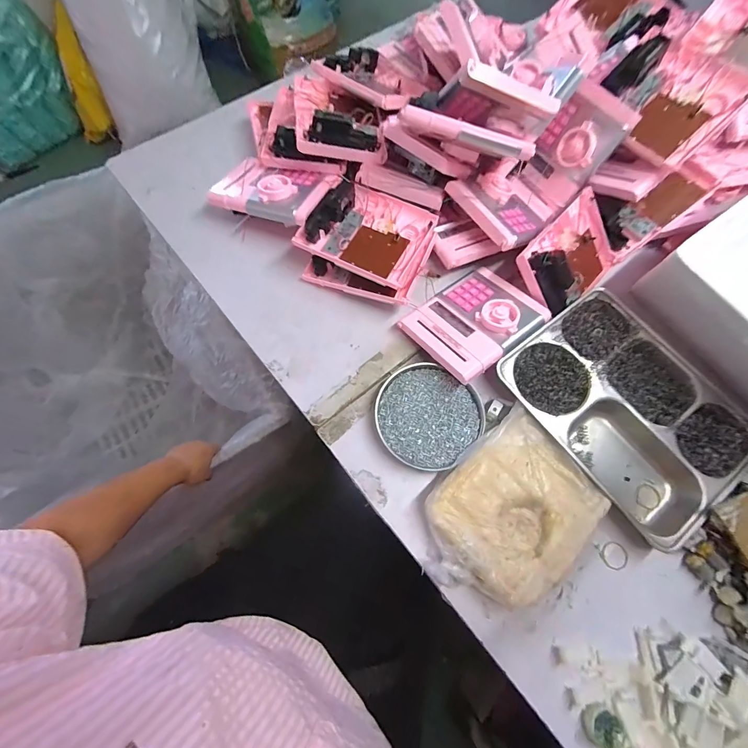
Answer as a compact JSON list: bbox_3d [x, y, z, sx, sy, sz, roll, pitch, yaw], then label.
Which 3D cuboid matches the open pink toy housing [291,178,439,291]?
[{"bbox_3d":[-0.009,-0.202,0.490,0.159,0.033,0.129,27,71,8],"label":"open pink toy housing"}]

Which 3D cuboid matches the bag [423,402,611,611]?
[{"bbox_3d":[0.152,0.164,0.410,0.212,0.039,0.160,-38,75,-14],"label":"bag"}]

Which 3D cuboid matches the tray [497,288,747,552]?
[{"bbox_3d":[0.333,0.035,0.466,0.244,0.050,0.277,-35,74,-13],"label":"tray"}]

